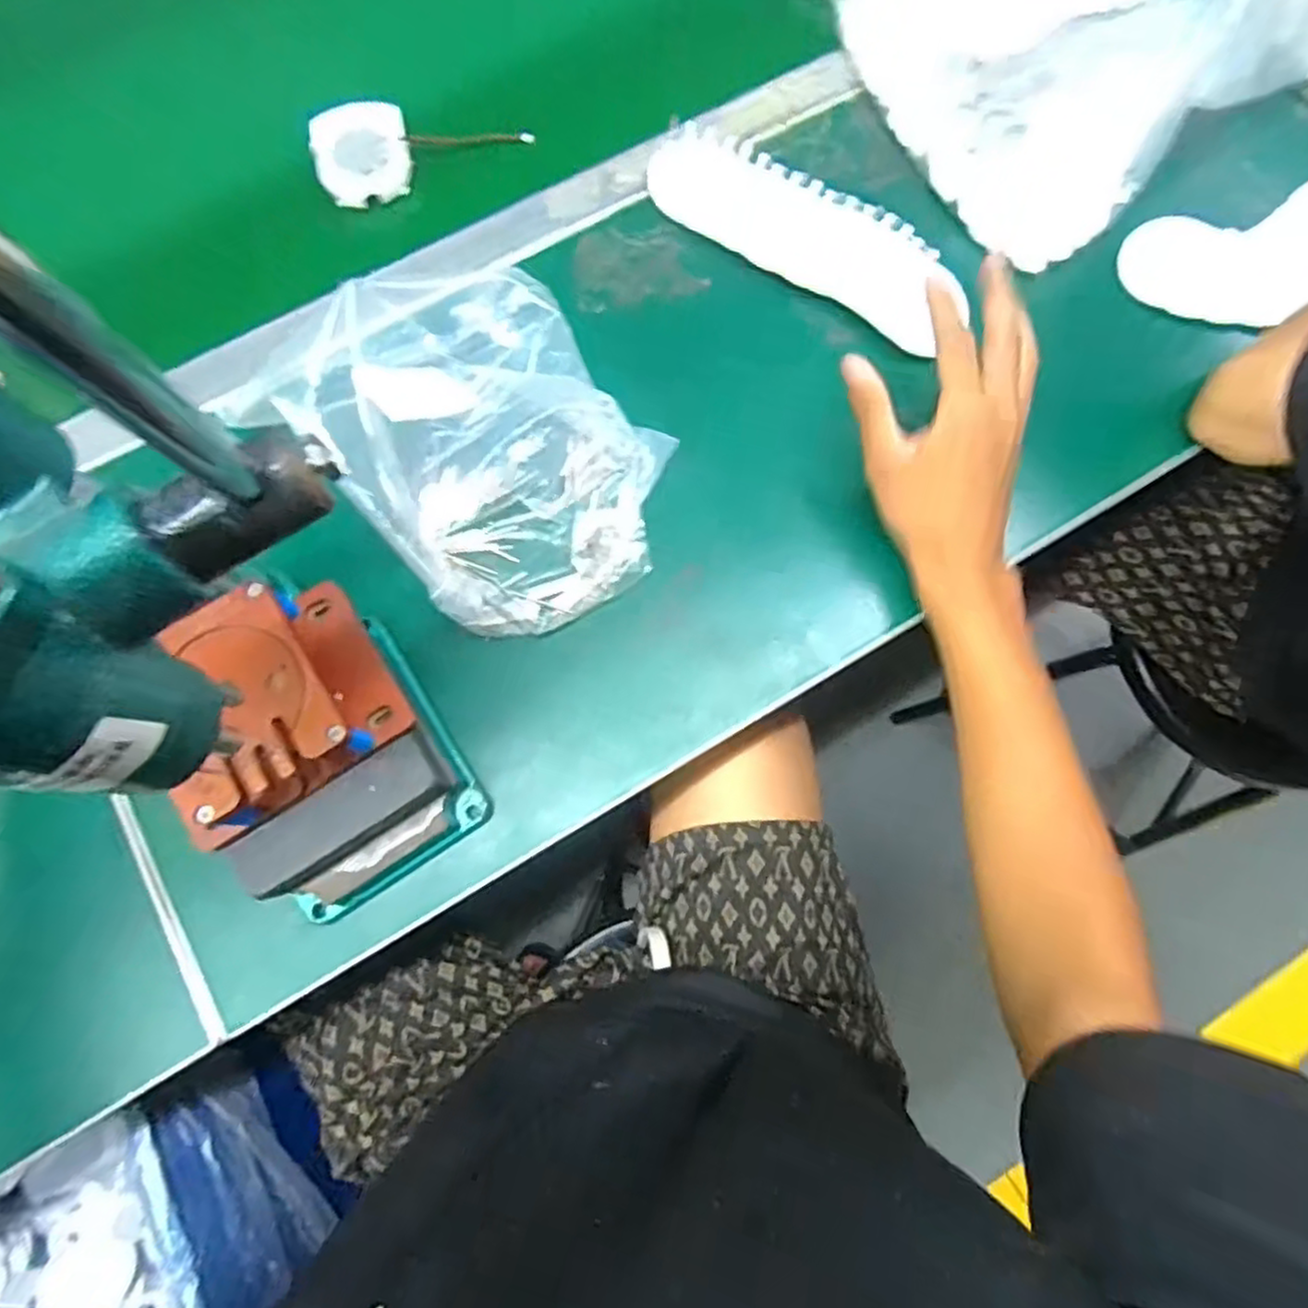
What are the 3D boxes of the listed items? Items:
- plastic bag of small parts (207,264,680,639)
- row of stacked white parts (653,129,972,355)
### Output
[{"bbox_3d":[-0.106,-0.131,0.418,0.183,0.085,0.241,-38,78,-8],"label":"plastic bag of small parts"},{"bbox_3d":[0.096,-0.277,0.472,0.215,0.033,0.057,34,79,9],"label":"row of stacked white parts"}]

